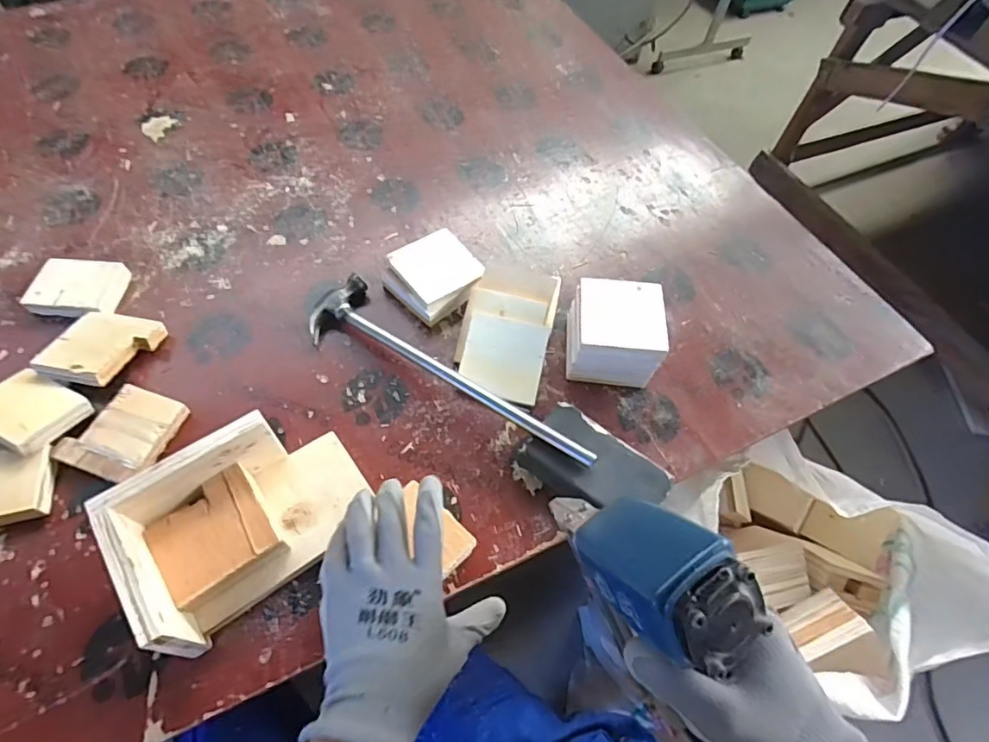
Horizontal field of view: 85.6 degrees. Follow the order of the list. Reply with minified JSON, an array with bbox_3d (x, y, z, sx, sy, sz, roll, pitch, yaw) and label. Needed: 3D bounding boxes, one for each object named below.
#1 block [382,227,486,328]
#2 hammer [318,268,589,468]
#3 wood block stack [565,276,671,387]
[{"bbox_3d":[-0.074,-0.117,0.656,0.103,0.038,0.102,-32,67,-20],"label":"block"},{"bbox_3d":[-0.049,0.000,0.578,0.353,0.052,0.087,31,63,13],"label":"hammer"},{"bbox_3d":[0.133,-0.042,0.603,0.096,0.081,0.093,5,60,-1],"label":"wood block stack"}]

